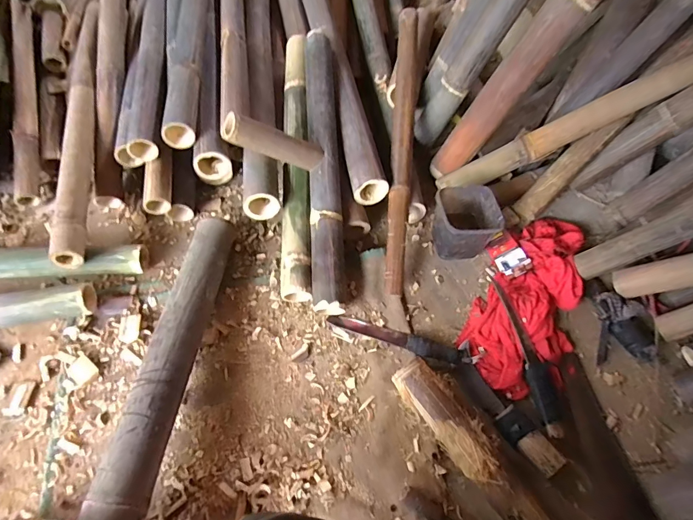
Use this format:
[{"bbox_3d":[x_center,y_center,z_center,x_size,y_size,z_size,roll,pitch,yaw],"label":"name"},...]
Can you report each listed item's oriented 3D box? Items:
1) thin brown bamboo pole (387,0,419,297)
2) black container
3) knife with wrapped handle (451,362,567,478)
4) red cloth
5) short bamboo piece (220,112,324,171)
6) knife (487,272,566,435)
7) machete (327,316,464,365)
[{"bbox_3d":[0.124,-0.296,0.890,0.056,0.051,0.616,5,76,-1],"label":"thin brown bamboo pole"},{"bbox_3d":[0.239,-0.071,0.834,0.116,0.115,0.117,-8,59,-8],"label":"black container"},{"bbox_3d":[0.268,0.261,0.689,0.049,0.037,0.215,-33,66,-21],"label":"knife with wrapped handle"},{"bbox_3d":[0.385,0.072,0.802,0.189,0.065,0.421,34,62,16],"label":"red cloth"},{"bbox_3d":[-0.140,-0.226,0.787,0.200,0.054,0.054,9,51,-38],"label":"short bamboo piece"},{"bbox_3d":[0.336,0.161,0.752,0.050,0.031,0.311,-6,59,-7],"label":"knife"},{"bbox_3d":[0.091,0.145,0.762,0.251,0.021,0.035,19,59,8],"label":"machete"}]

